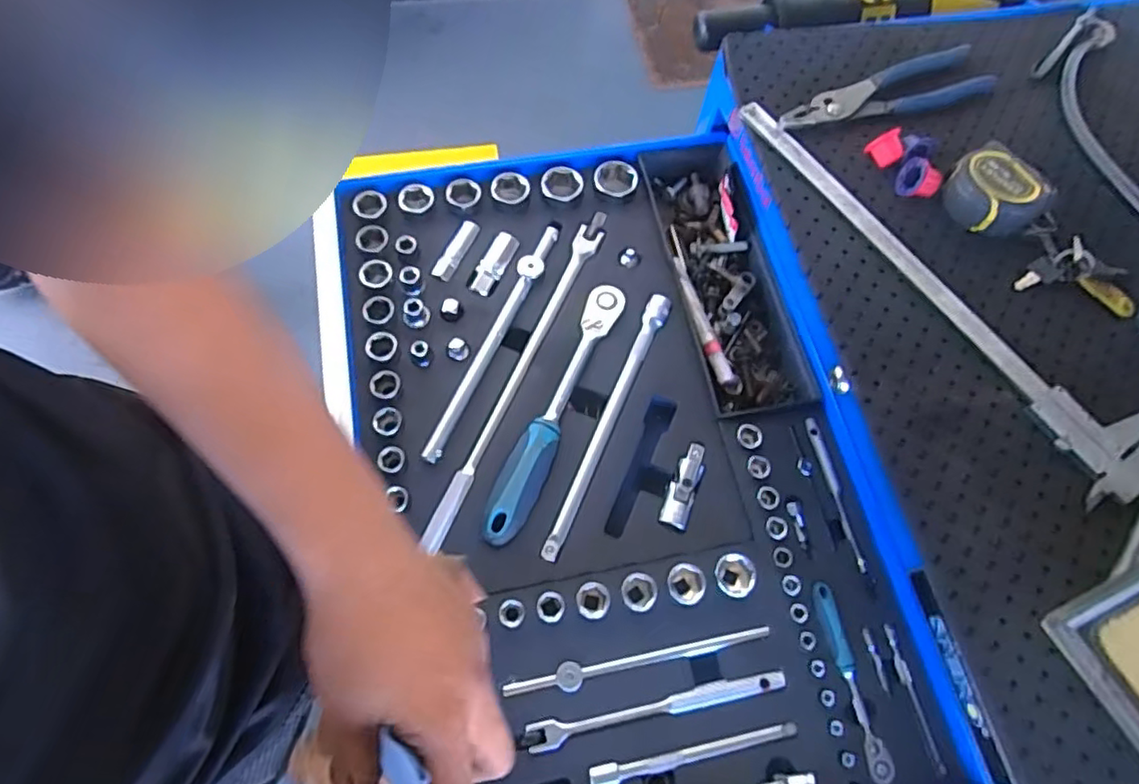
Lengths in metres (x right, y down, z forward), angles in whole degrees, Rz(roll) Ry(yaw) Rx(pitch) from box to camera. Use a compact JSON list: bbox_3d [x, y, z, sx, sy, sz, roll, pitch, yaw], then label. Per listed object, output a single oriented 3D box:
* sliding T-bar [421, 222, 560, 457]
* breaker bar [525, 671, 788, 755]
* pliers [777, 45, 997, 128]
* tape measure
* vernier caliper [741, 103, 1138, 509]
[{"bbox_3d":[-0.063,-0.049,0.547,0.020,0.017,0.245,21,67,6],"label":"sliding T-bar"},{"bbox_3d":[0.062,0.221,0.439,0.181,0.010,0.018,-9,67,-7],"label":"breaker bar"},{"bbox_3d":[0.274,-0.261,0.554,0.195,0.016,0.047,-16,69,-9],"label":"pliers"},{"bbox_3d":[0.337,-0.159,0.503,0.069,0.037,0.072,-33,72,-15],"label":"tape measure"},{"bbox_3d":[0.282,-0.097,0.491,0.079,0.010,0.403,-32,72,-12],"label":"vernier caliper"}]

